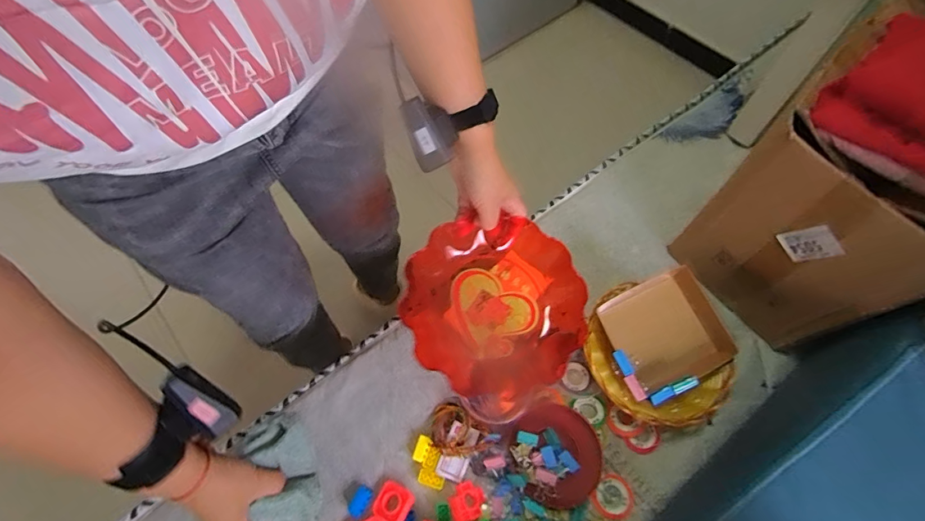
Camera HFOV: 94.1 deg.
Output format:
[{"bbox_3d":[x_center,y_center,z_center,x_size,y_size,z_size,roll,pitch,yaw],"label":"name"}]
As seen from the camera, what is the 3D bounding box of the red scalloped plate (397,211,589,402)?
[{"bbox_3d":[0.035,0.057,0.515,0.201,0.043,0.202,1,81,-5],"label":"red scalloped plate"}]

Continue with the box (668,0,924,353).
[{"bbox_3d":[0.523,-0.113,0.573,0.333,0.343,0.248,-39,68,-16],"label":"box"}]

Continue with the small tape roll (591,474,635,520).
[{"bbox_3d":[0.196,0.307,0.555,0.049,0.009,0.054,37,70,19],"label":"small tape roll"}]

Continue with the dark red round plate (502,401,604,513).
[{"bbox_3d":[0.114,0.243,0.545,0.108,0.022,0.118,-38,53,0],"label":"dark red round plate"}]

